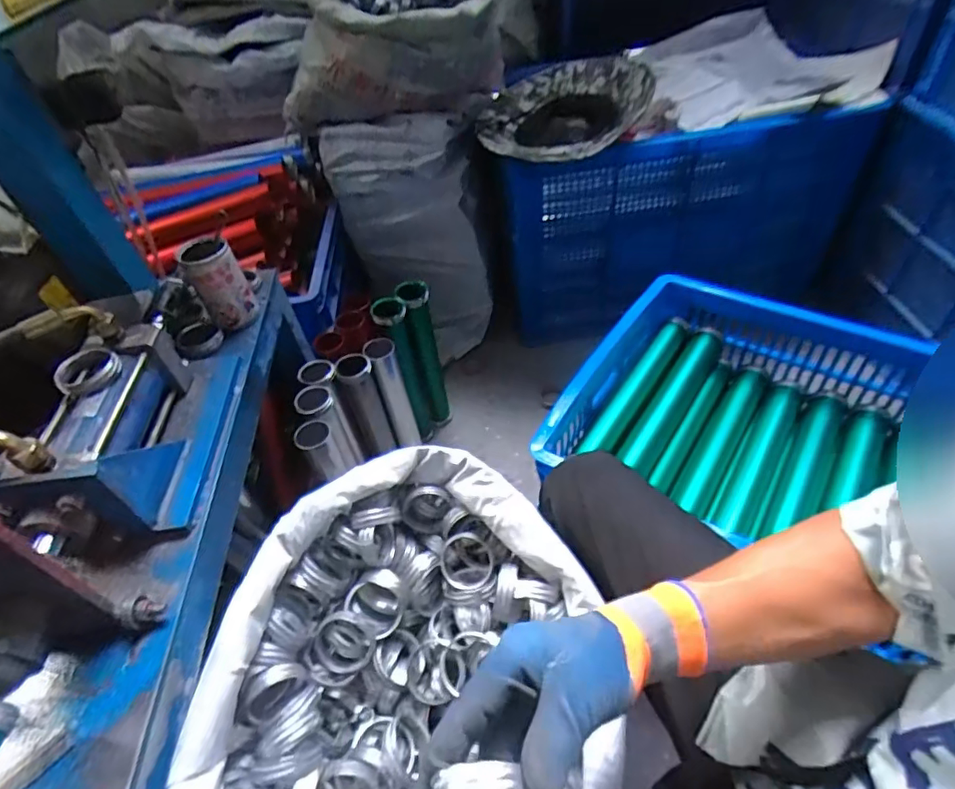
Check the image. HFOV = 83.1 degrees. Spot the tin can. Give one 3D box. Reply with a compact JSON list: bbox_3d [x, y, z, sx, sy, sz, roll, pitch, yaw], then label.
[{"bbox_3d":[-0.337,-0.146,0.710,0.061,0.105,0.056,-29,51,-19],"label":"tin can"}]

